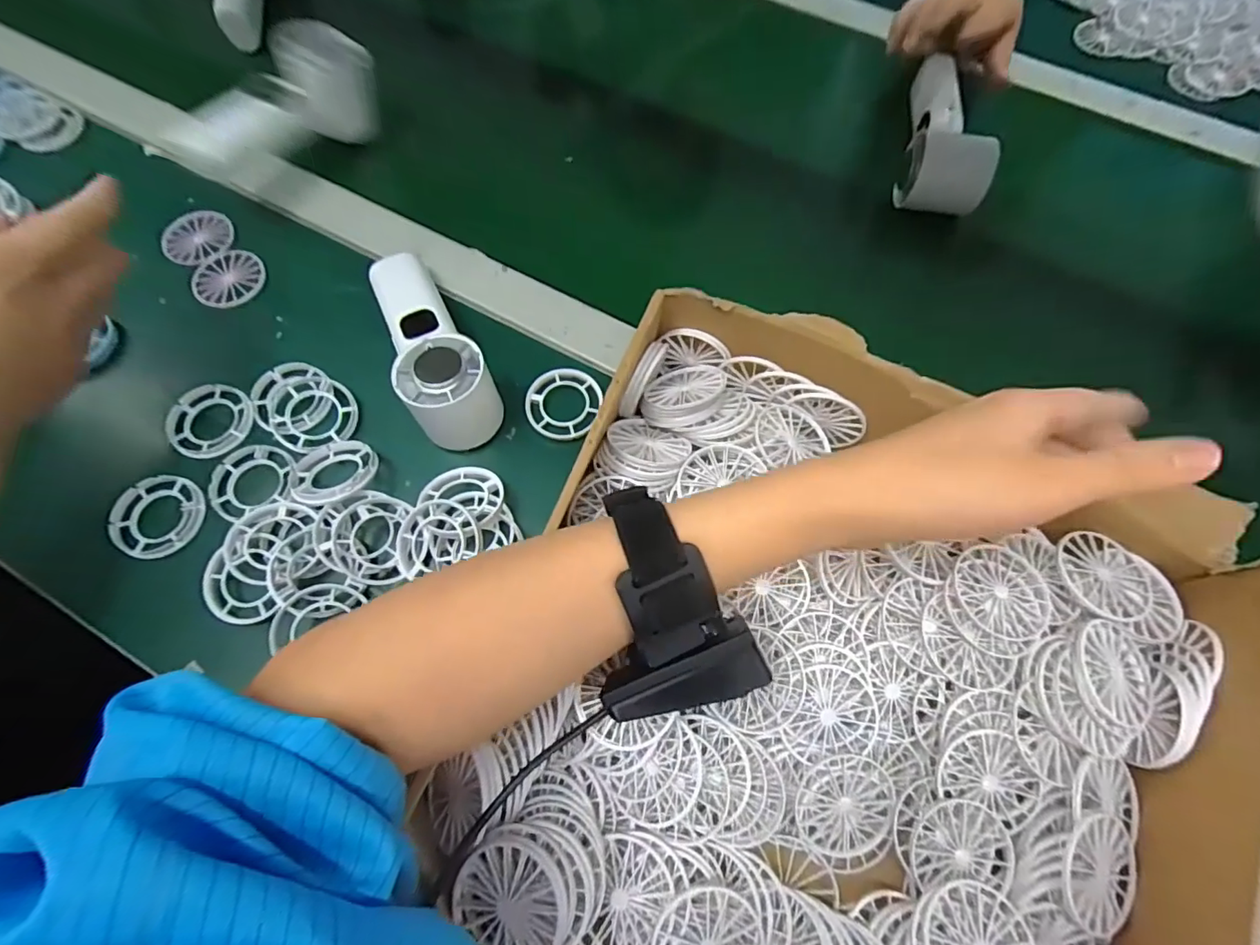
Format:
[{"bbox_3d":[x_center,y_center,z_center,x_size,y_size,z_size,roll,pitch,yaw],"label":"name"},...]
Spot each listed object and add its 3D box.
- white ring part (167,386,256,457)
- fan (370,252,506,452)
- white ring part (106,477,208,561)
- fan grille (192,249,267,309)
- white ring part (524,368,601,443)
[{"bbox_3d":[-0.278,-0.034,0.359,0.051,0.011,0.052,1,70,-1],"label":"white ring part"},{"bbox_3d":[-0.134,-0.089,0.360,0.055,0.057,0.159,-26,72,-11],"label":"fan"},{"bbox_3d":[-0.292,0.027,0.335,0.046,0.016,0.051,7,69,1],"label":"white ring part"},{"bbox_3d":[-0.304,-0.149,0.409,0.049,0.010,0.054,-35,74,-13],"label":"fan grille"},{"bbox_3d":[-0.046,-0.047,0.370,0.050,0.009,0.052,1,70,-1],"label":"white ring part"}]

